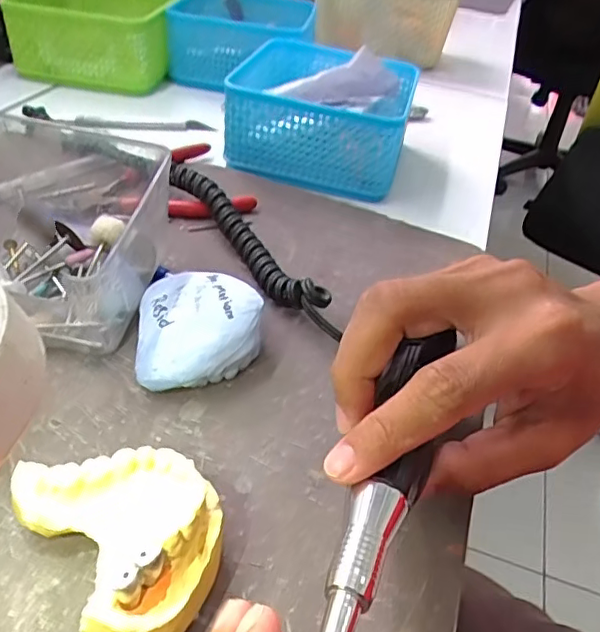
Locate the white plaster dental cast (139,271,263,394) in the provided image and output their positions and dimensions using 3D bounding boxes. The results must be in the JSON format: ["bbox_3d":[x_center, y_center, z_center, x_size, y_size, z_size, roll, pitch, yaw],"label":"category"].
[{"bbox_3d":[-0.047,0.008,0.269,0.055,0.029,0.063,-2,42,-10],"label":"white plaster dental cast"}]

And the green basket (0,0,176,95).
[{"bbox_3d":[-0.192,-0.267,0.536,0.133,0.062,0.127,2,41,-6],"label":"green basket"}]

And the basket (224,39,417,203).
[{"bbox_3d":[0.017,-0.162,0.443,0.130,0.071,0.134,12,41,6],"label":"basket"}]

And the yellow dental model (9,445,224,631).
[{"bbox_3d":[-0.055,0.073,0.190,0.052,0.033,0.072,-27,51,-33],"label":"yellow dental model"}]

